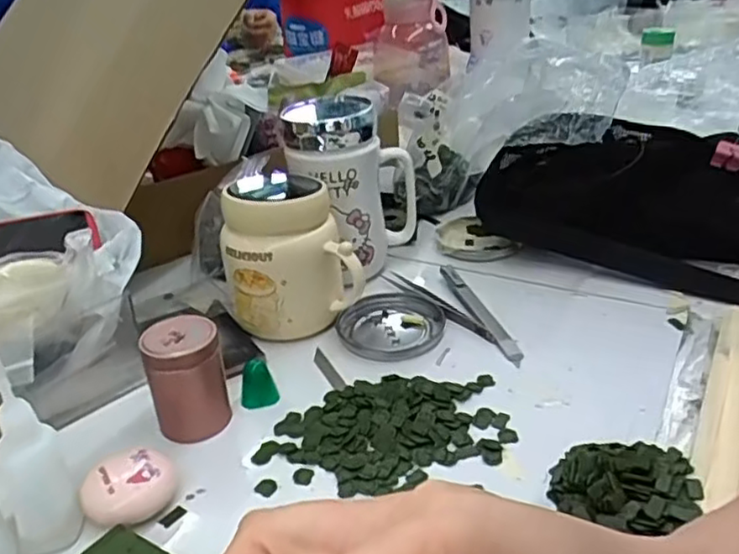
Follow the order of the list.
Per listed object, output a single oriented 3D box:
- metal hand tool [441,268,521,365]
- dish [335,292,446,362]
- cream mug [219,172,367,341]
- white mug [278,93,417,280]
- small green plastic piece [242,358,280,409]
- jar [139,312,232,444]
[{"bbox_3d":[0.083,0.024,0.519,0.014,0.006,0.138,-12,29,-14],"label":"metal hand tool"},{"bbox_3d":[0.015,0.036,0.509,0.079,0.009,0.079,-4,28,2],"label":"dish"},{"bbox_3d":[-0.064,-0.022,0.509,0.093,0.114,0.097,-11,29,-12],"label":"cream mug"},{"bbox_3d":[-0.019,-0.070,0.557,0.079,0.146,0.090,18,35,35],"label":"white mug"},{"bbox_3d":[-0.072,0.068,0.436,0.023,0.026,0.018,-5,28,-1],"label":"small green plastic piece"},{"bbox_3d":[-0.111,0.061,0.411,0.043,0.066,0.038,-25,34,-33],"label":"jar"}]

